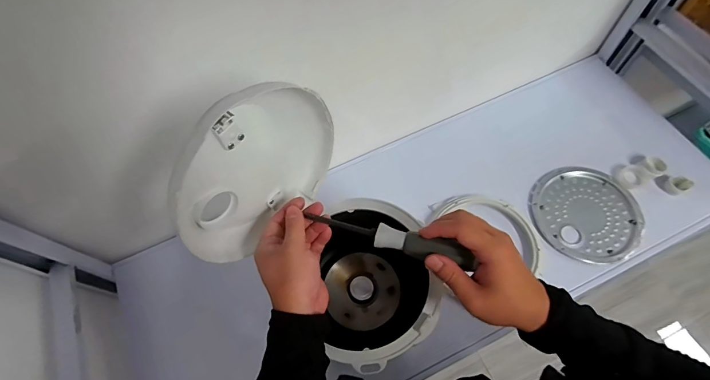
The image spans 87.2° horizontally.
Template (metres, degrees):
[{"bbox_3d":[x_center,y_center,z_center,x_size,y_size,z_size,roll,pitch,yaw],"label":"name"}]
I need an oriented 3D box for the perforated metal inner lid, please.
[{"bbox_3d":[0.413,0.038,0.666,0.183,0.017,0.179,-1,64,3],"label":"perforated metal inner lid"}]

